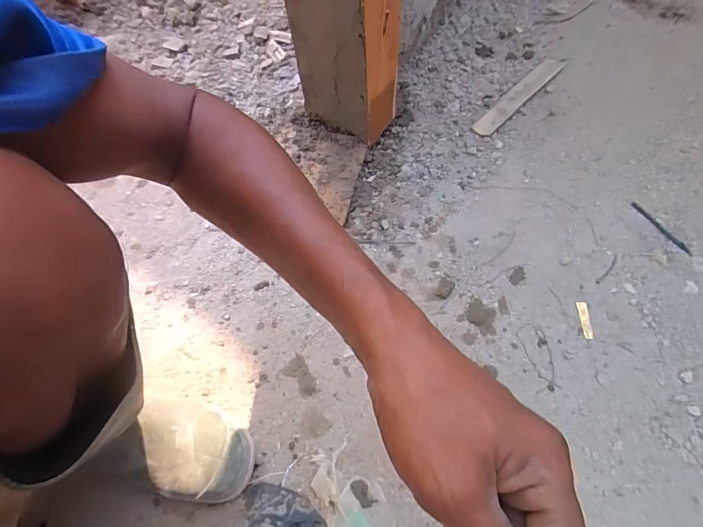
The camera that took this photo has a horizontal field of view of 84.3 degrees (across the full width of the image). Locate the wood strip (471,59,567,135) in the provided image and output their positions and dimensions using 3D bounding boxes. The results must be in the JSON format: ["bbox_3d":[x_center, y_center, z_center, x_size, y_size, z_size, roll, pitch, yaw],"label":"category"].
[{"bbox_3d":[0.347,-0.352,0.813,0.252,0.006,0.046,-42,65,-9],"label":"wood strip"}]

